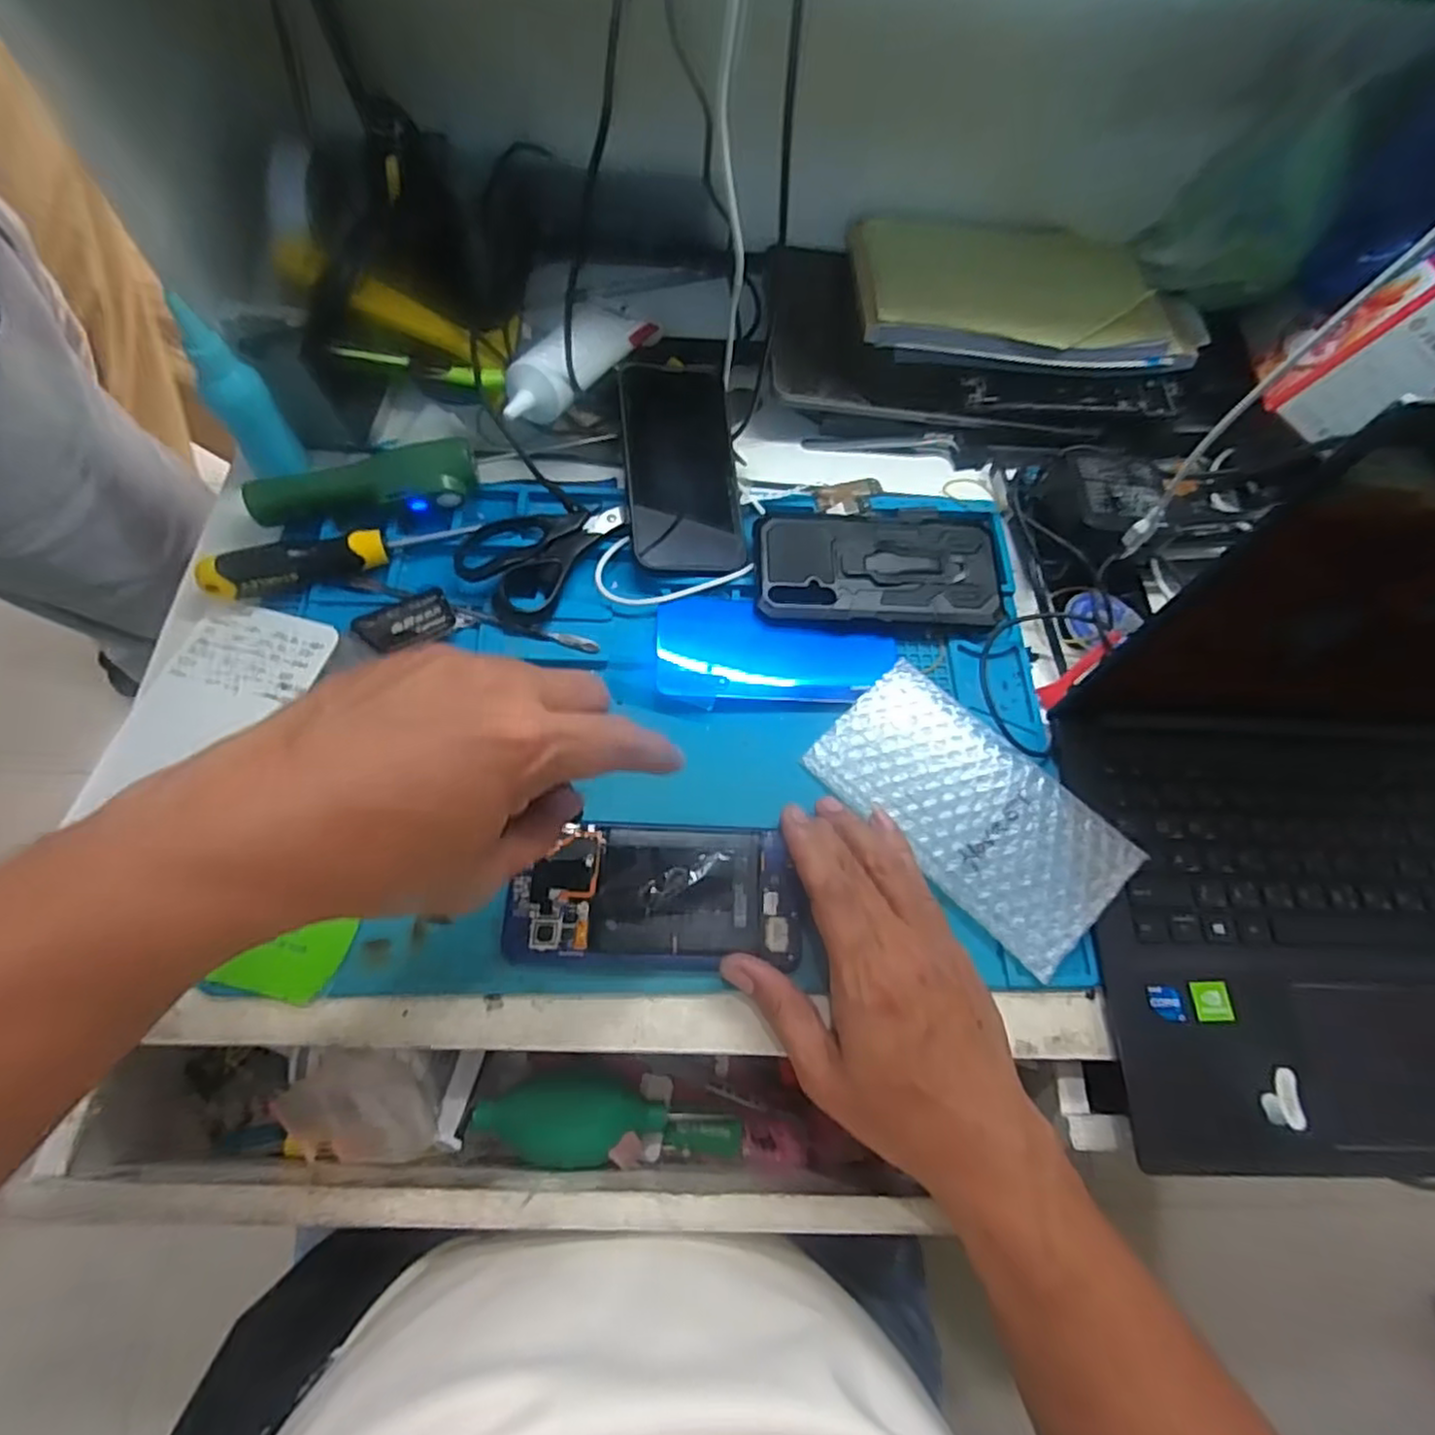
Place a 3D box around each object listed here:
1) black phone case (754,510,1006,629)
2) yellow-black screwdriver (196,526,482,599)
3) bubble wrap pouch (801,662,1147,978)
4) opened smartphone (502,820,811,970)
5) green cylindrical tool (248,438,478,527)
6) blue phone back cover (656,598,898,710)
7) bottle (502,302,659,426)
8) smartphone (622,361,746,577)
[{"bbox_3d":[0.104,-0.101,0.447,0.159,0.009,0.089,-1,66,-4],"label":"black phone case"},{"bbox_3d":[-0.229,-0.102,0.427,0.148,0.025,0.026,-19,68,-11],"label":"yellow-black screwdriver"},{"bbox_3d":[0.140,0.048,0.387,0.168,0.013,0.091,42,70,15],"label":"bubble wrap pouch"},{"bbox_3d":[-0.032,0.093,0.368,0.150,0.008,0.074,-2,68,-5],"label":"opened smartphone"},{"bbox_3d":[-0.219,-0.141,0.438,0.134,0.030,0.031,-15,67,-10],"label":"green cylindrical tool"},{"bbox_3d":[0.036,-0.042,0.432,0.143,0.008,0.075,-1,61,-5],"label":"blue phone back cover"},{"bbox_3d":[-0.092,-0.238,0.457,0.045,0.039,0.163,26,52,8],"label":"bottle"},{"bbox_3d":[-0.024,-0.165,0.463,0.073,0.015,0.146,-2,79,-17],"label":"smartphone"}]

